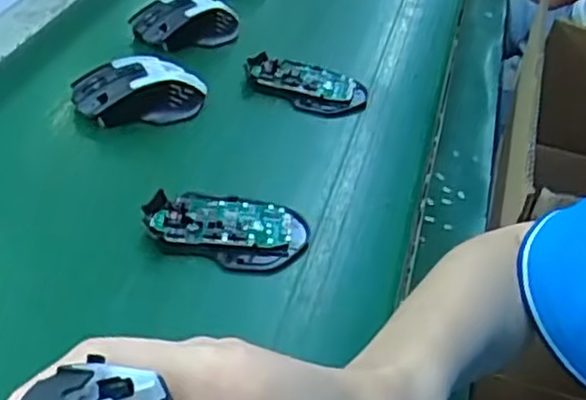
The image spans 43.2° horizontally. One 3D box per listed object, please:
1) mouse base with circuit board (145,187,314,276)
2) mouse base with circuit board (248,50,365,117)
[{"bbox_3d":[-0.048,0.018,0.520,0.113,0.021,0.064,10,39,3],"label":"mouse base with circuit board"},{"bbox_3d":[0.012,-0.107,0.673,0.110,0.022,0.061,16,40,11],"label":"mouse base with circuit board"}]

